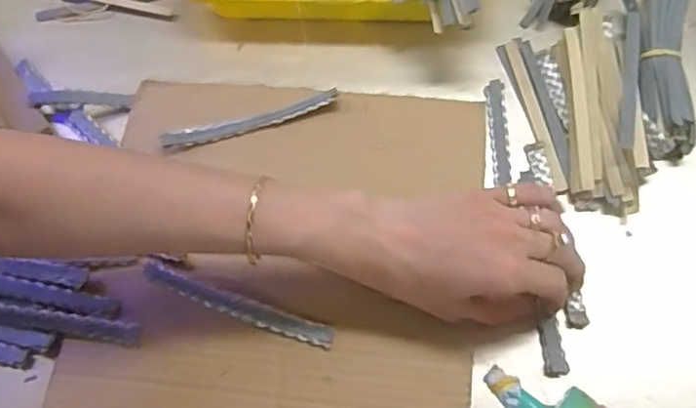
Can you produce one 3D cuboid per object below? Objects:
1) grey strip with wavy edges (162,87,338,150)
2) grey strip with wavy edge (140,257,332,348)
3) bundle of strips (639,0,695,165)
[{"bbox_3d":[-0.072,-0.062,0.456,0.132,0.010,0.014,-17,64,-5],"label":"grey strip with wavy edges"},{"bbox_3d":[-0.073,0.065,0.396,0.134,0.004,0.015,19,67,12],"label":"grey strip with wavy edge"},{"bbox_3d":[0.233,-0.099,0.447,0.035,0.028,0.144,10,65,8],"label":"bundle of strips"}]

